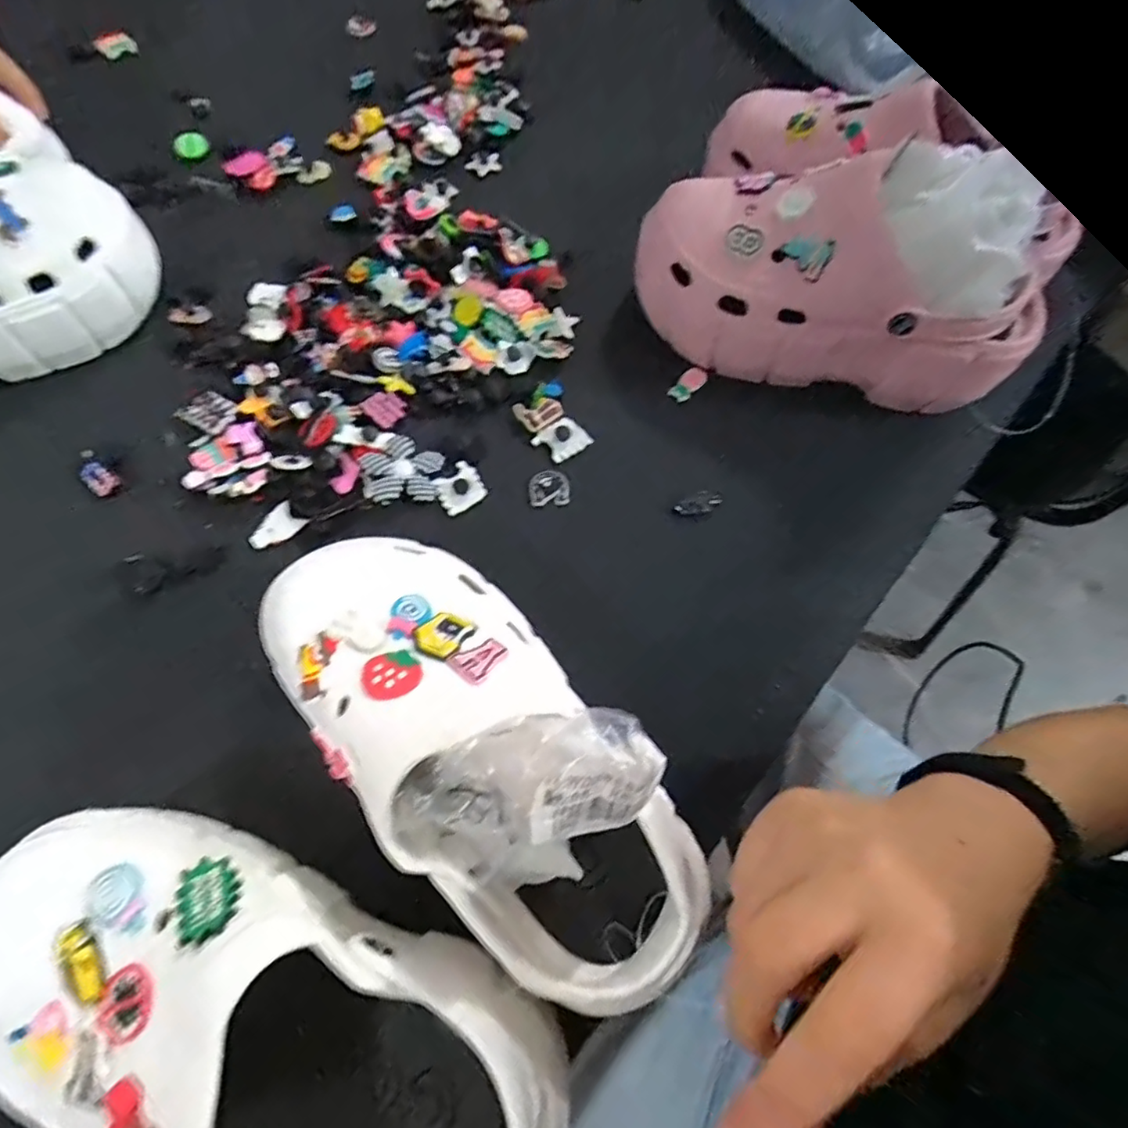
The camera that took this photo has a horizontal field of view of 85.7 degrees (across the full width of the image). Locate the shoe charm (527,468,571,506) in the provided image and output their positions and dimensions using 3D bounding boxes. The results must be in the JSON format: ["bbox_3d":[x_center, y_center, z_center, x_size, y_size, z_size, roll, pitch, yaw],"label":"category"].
[{"bbox_3d":[-0.010,-0.051,0.401,0.027,0.004,0.027,-8,68,-6],"label":"shoe charm"}]

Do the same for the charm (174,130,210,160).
[{"bbox_3d":[-0.314,-0.353,0.515,0.026,0.010,0.032,-27,71,-13],"label":"charm"}]

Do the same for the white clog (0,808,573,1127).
[{"bbox_3d":[-0.117,0.182,0.244,0.236,0.087,0.099,17,68,5],"label":"white clog"}]

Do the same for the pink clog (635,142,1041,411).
[{"bbox_3d":[0.180,-0.190,0.407,0.255,0.116,0.107,16,68,4],"label":"pink clog"}]

